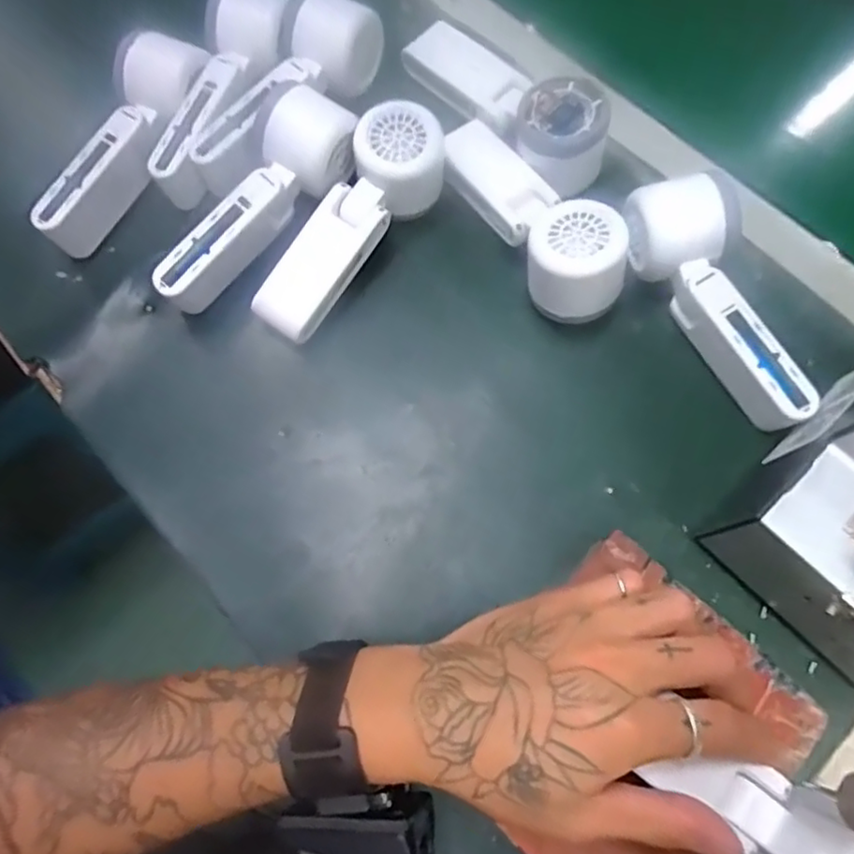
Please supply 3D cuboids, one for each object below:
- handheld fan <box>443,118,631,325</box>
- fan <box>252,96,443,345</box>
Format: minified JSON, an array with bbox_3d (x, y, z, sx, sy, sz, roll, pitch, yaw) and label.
[{"bbox_3d":[0.062,-0.136,0.398,0.066,0.053,0.166,-30,61,-8],"label":"handheld fan"},{"bbox_3d":[-0.049,-0.131,0.398,0.046,0.044,0.164,36,89,12],"label":"fan"}]

